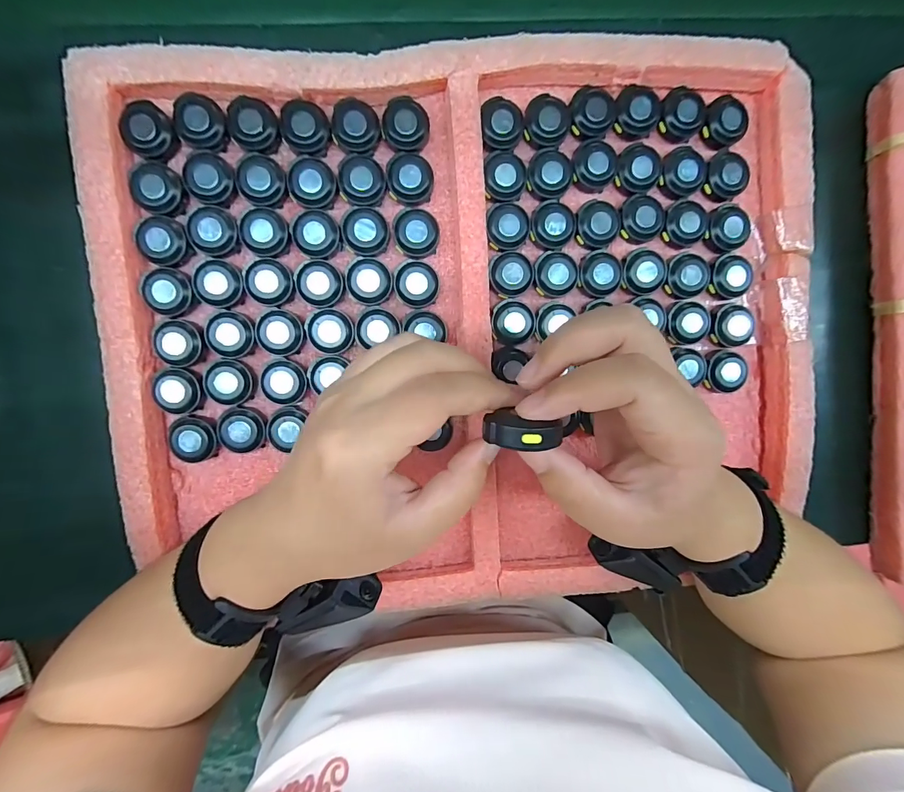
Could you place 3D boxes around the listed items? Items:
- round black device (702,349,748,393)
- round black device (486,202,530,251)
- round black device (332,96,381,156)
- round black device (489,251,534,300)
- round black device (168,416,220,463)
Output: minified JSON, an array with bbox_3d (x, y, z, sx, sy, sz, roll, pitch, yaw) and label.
[{"bbox_3d":[0.192,-0.018,0.284,0.027,0.014,0.029,0,95,-5],"label":"round black device"},{"bbox_3d":[0.037,-0.112,0.265,0.028,0.010,0.030,0,95,-5],"label":"round black device"},{"bbox_3d":[-0.059,-0.167,0.249,0.028,0.008,0.030,0,95,-5],"label":"round black device"},{"bbox_3d":[0.040,-0.081,0.268,0.029,0.009,0.029,0,95,-5],"label":"round black device"},{"bbox_3d":[-0.165,0.028,0.260,0.031,0.012,0.027,10,94,-6],"label":"round black device"}]

